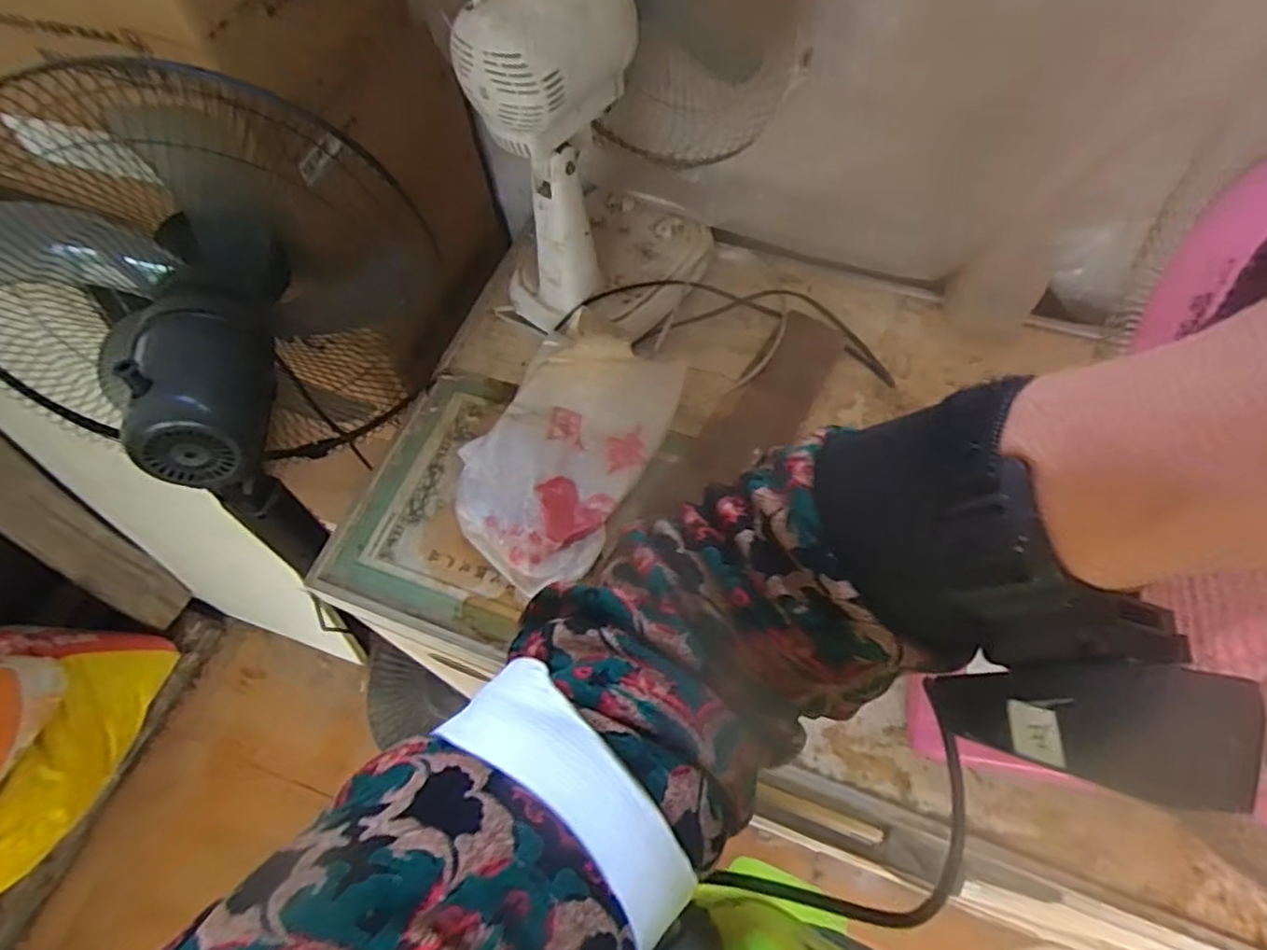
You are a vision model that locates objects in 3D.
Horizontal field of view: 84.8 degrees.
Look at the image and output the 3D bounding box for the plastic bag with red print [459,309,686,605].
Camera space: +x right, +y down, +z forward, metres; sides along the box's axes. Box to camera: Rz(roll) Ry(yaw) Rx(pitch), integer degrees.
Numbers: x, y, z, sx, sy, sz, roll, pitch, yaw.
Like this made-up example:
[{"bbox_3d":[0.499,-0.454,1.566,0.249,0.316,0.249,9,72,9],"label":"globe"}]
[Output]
[{"bbox_3d":[-0.071,-0.026,0.666,0.158,0.053,0.265,21,65,13],"label":"plastic bag with red print"}]

